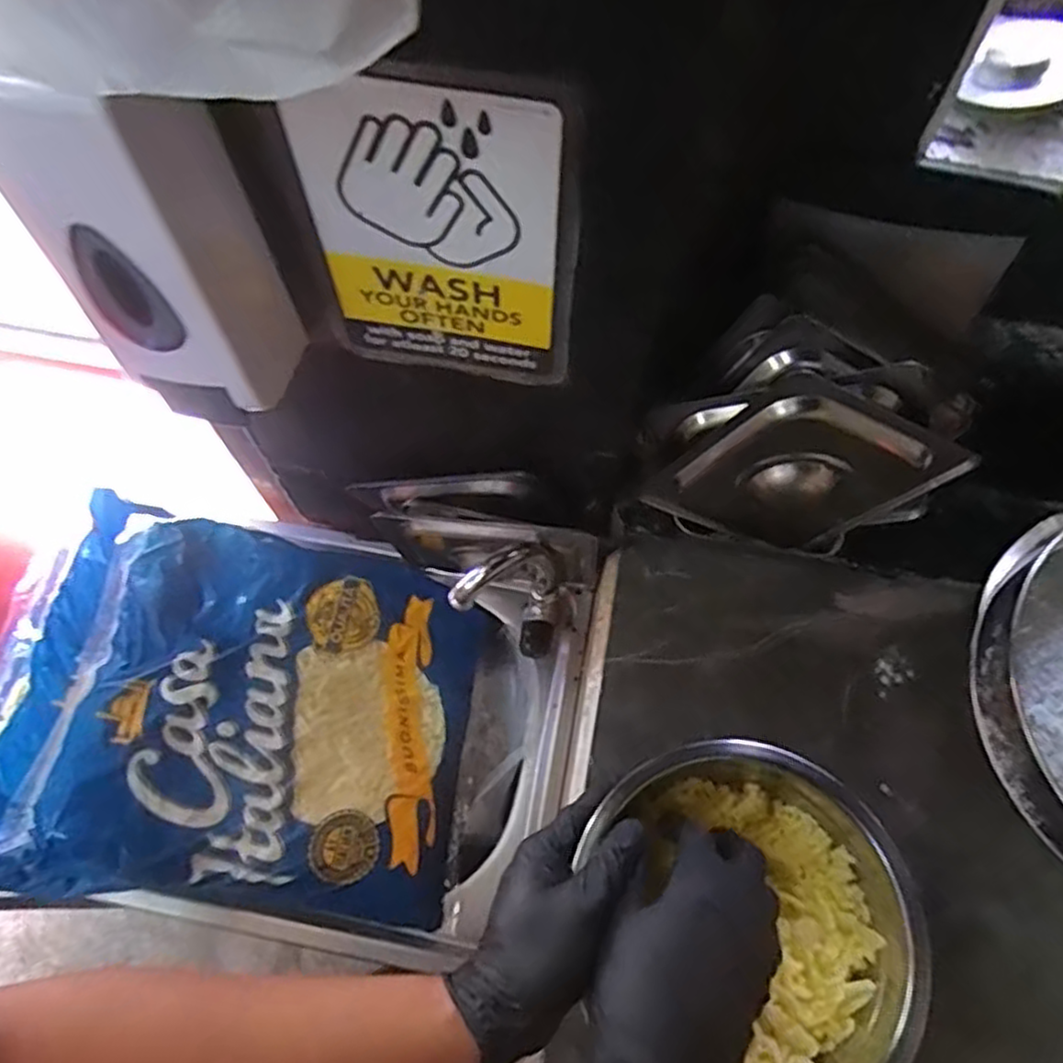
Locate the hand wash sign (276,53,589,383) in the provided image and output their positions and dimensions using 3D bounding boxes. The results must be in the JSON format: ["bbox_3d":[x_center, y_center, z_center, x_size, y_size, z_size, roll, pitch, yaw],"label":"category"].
[{"bbox_3d":[-0.047,-0.139,0.367,0.137,0.189,0.013,8,66,4],"label":"hand wash sign"}]

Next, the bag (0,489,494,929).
[{"bbox_3d":[-0.238,0.154,0.609,0.414,0.101,0.300,13,63,-18],"label":"bag"}]

